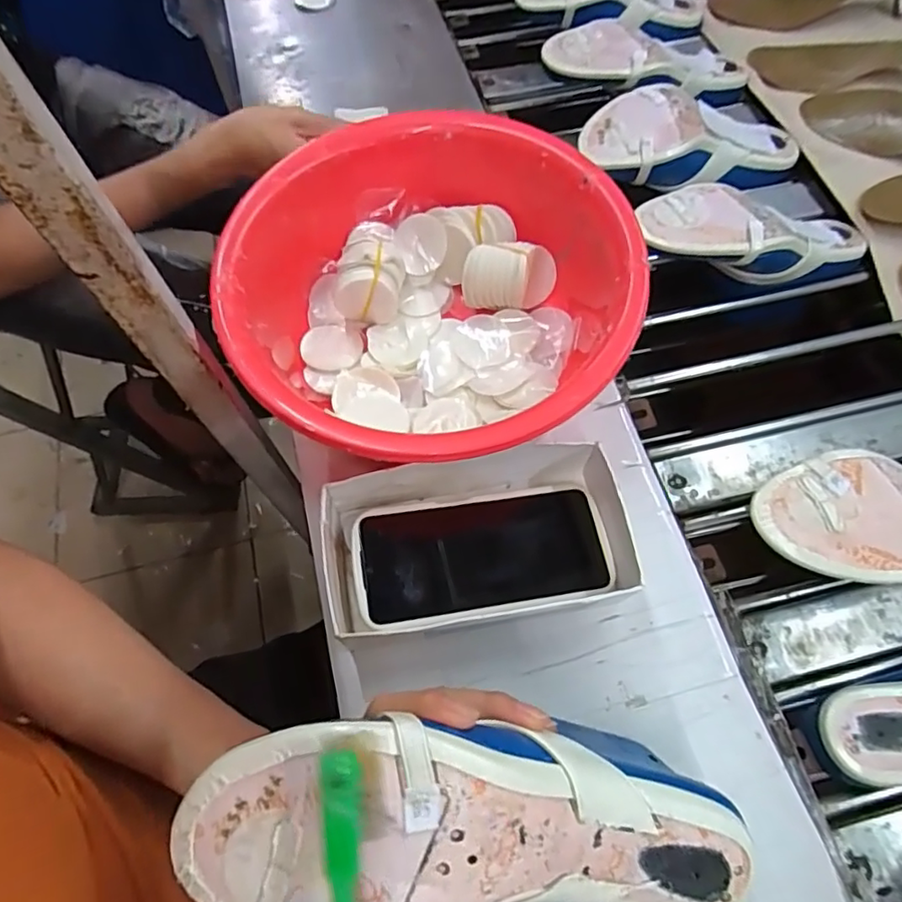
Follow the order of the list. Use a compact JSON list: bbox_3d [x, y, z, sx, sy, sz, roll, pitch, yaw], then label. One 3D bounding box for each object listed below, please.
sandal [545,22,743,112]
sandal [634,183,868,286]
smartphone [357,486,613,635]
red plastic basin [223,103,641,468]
[{"bbox_3d":[0.218,-0.416,0.632,0.242,0.051,0.096,-2,64,-17],"label":"sandal"},{"bbox_3d":[0.280,-0.192,0.522,0.232,0.049,0.086,0,64,-18],"label":"sandal"},{"bbox_3d":[0.023,0.066,0.386,0.167,0.014,0.081,-7,60,-9],"label":"smartphone"},{"bbox_3d":[-0.013,-0.106,0.427,0.272,0.090,0.270,-1,65,1],"label":"red plastic basin"}]

